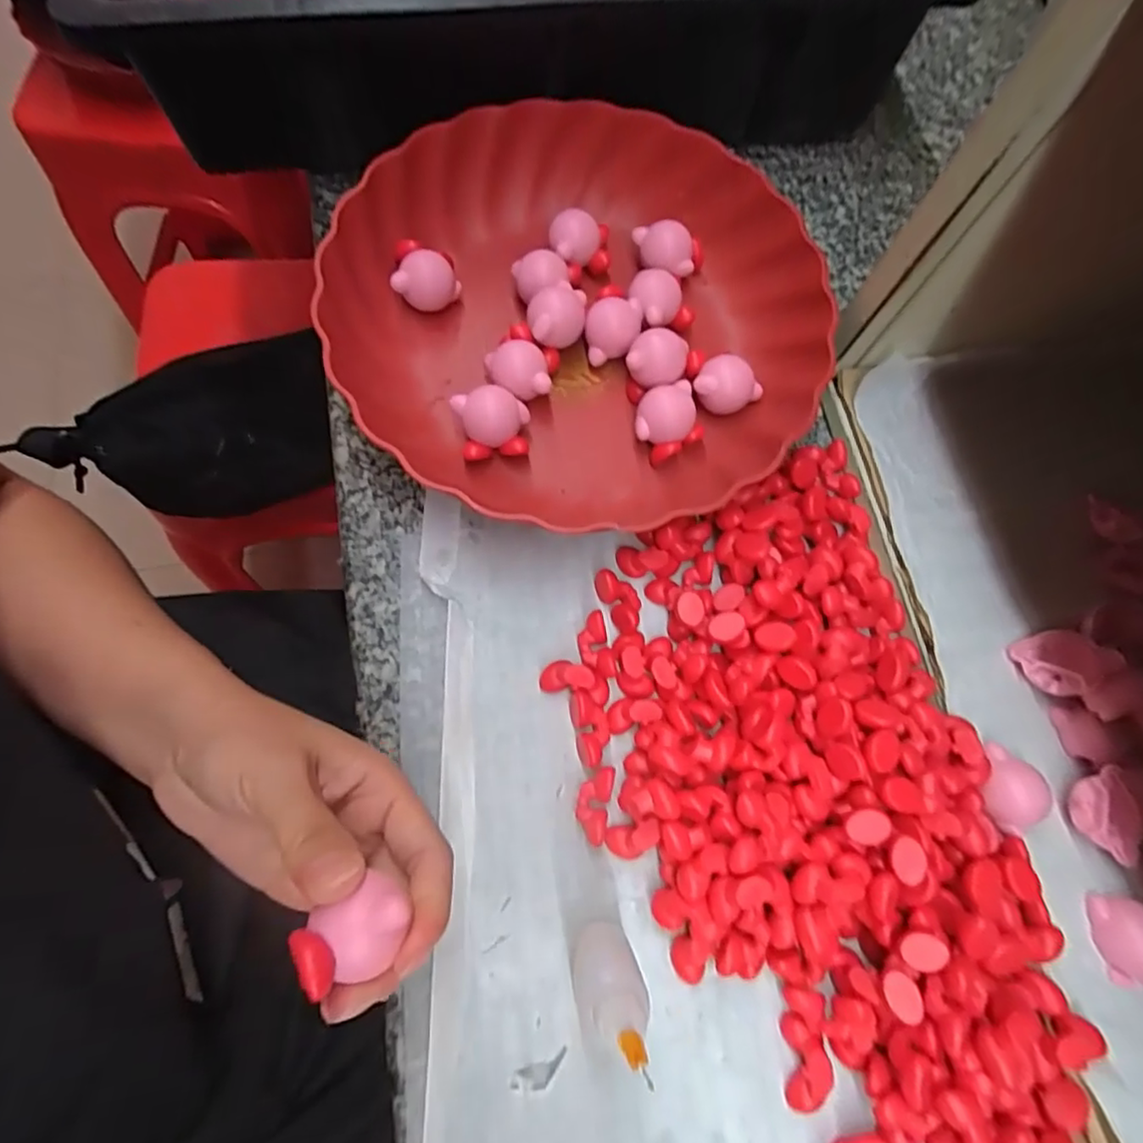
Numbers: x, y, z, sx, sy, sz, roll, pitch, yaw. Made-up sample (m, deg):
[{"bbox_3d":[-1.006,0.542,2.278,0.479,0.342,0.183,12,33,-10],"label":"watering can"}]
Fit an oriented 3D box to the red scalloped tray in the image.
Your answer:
[{"bbox_3d":[0.006,-0.130,0.308,0.241,0.043,0.238,-39,79,-12],"label":"red scalloped tray"}]

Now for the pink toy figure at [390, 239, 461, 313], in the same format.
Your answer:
[{"bbox_3d":[-0.076,-0.153,0.324,0.030,0.024,0.028,9,71,-1],"label":"pink toy figure"}]

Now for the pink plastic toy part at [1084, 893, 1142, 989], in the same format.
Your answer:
[{"bbox_3d":[0.225,0.148,0.246,0.023,0.012,0.035,-13,73,-8],"label":"pink plastic toy part"}]

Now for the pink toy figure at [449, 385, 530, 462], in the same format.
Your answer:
[{"bbox_3d":[-0.039,-0.071,0.302,0.034,0.024,0.030,-5,72,-6],"label":"pink toy figure"}]

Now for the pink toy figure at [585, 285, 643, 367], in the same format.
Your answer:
[{"bbox_3d":[0.022,-0.126,0.321,0.027,0.023,0.032,21,71,3],"label":"pink toy figure"}]

